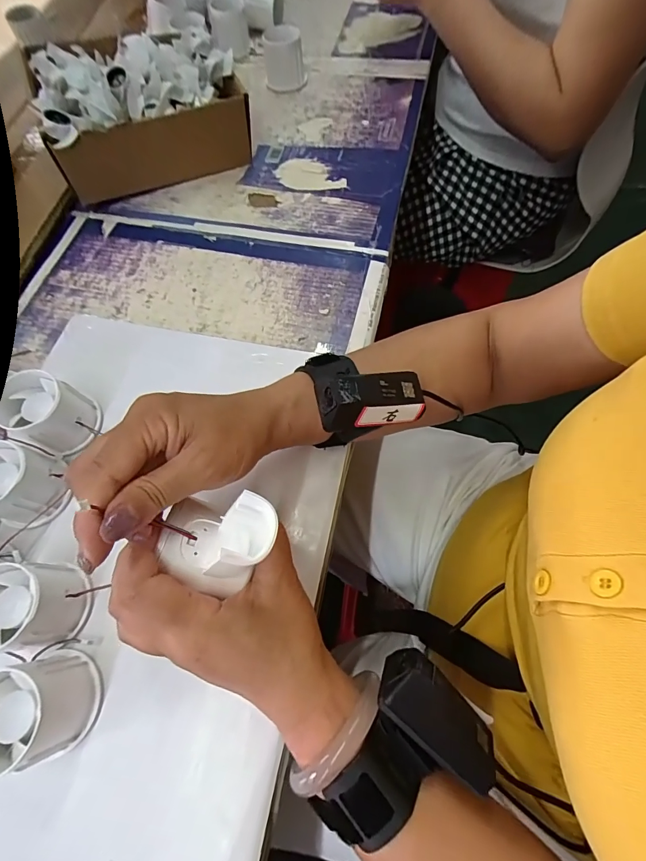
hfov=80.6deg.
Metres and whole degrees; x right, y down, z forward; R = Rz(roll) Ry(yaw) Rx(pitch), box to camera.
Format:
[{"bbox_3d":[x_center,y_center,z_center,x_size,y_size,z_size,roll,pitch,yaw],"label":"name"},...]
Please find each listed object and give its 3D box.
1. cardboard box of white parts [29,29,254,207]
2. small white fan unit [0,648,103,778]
[{"bbox_3d":[-0.209,-0.378,0.441,0.209,0.095,0.188,-25,67,-8],"label":"cardboard box of white parts"},{"bbox_3d":[-0.173,0.166,0.225,0.052,0.047,0.054,-1,66,3],"label":"small white fan unit"}]

